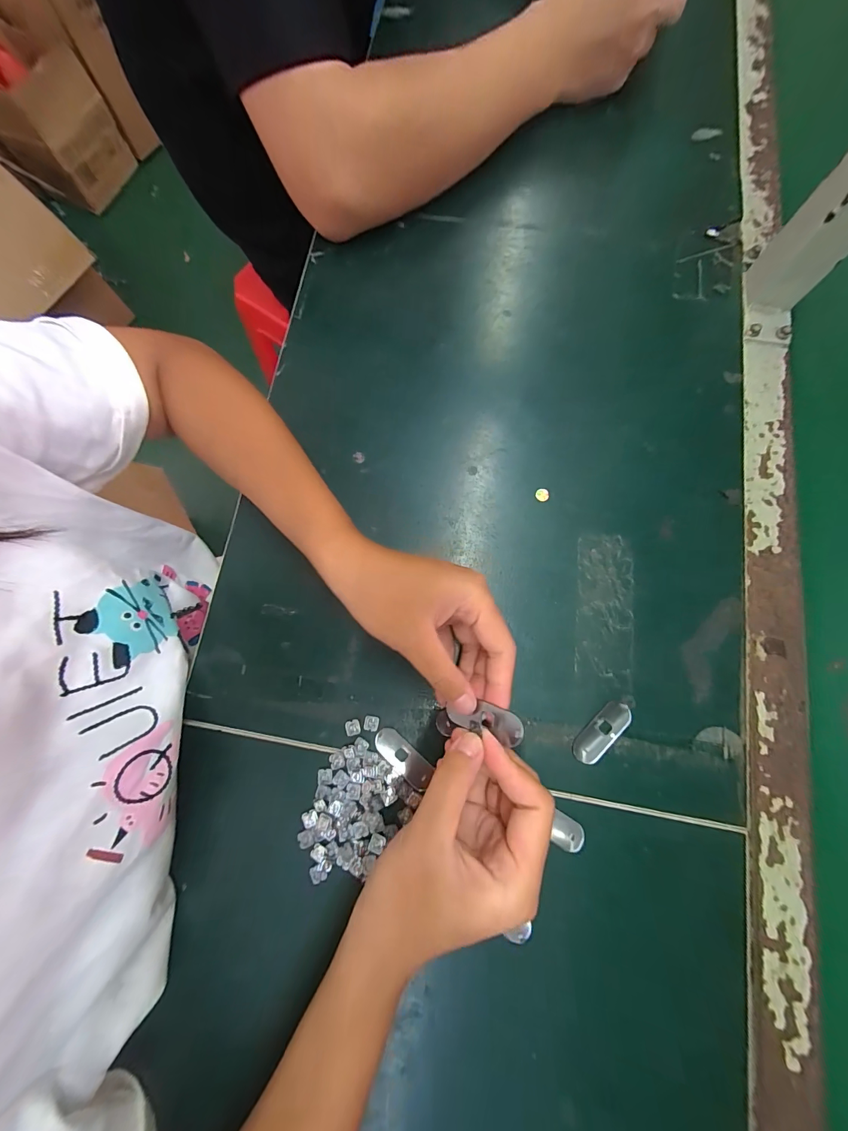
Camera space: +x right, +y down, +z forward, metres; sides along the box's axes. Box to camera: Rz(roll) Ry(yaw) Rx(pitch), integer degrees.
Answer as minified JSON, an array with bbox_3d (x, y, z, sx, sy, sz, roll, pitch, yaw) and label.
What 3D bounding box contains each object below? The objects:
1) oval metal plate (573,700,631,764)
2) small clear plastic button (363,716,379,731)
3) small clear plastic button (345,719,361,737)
[{"bbox_3d":[0.125,0.116,0.259,0.050,0.004,0.018,-43,80,-8],"label":"oval metal plate"},{"bbox_3d":[-0.038,0.113,0.264,0.010,0.004,0.010,9,78,3],"label":"small clear plastic button"},{"bbox_3d":[-0.051,0.116,0.264,0.010,0.004,0.010,-16,78,-2],"label":"small clear plastic button"}]

